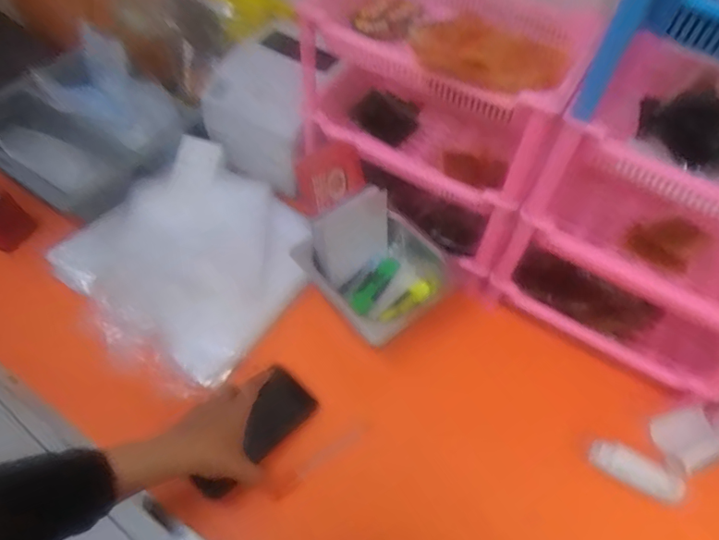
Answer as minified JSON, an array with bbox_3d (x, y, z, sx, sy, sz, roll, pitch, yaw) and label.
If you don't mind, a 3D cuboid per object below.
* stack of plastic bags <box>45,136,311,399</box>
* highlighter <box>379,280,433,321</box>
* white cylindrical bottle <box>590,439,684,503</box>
[{"bbox_3d":[-0.222,-0.014,0.711,0.270,0.033,0.299,37,59,4],"label":"stack of plastic bags"},{"bbox_3d":[0.061,0.043,0.699,0.080,0.017,0.019,-37,63,0],"label":"highlighter"},{"bbox_3d":[0.318,0.233,0.604,0.097,0.029,0.031,30,59,16],"label":"white cylindrical bottle"}]

